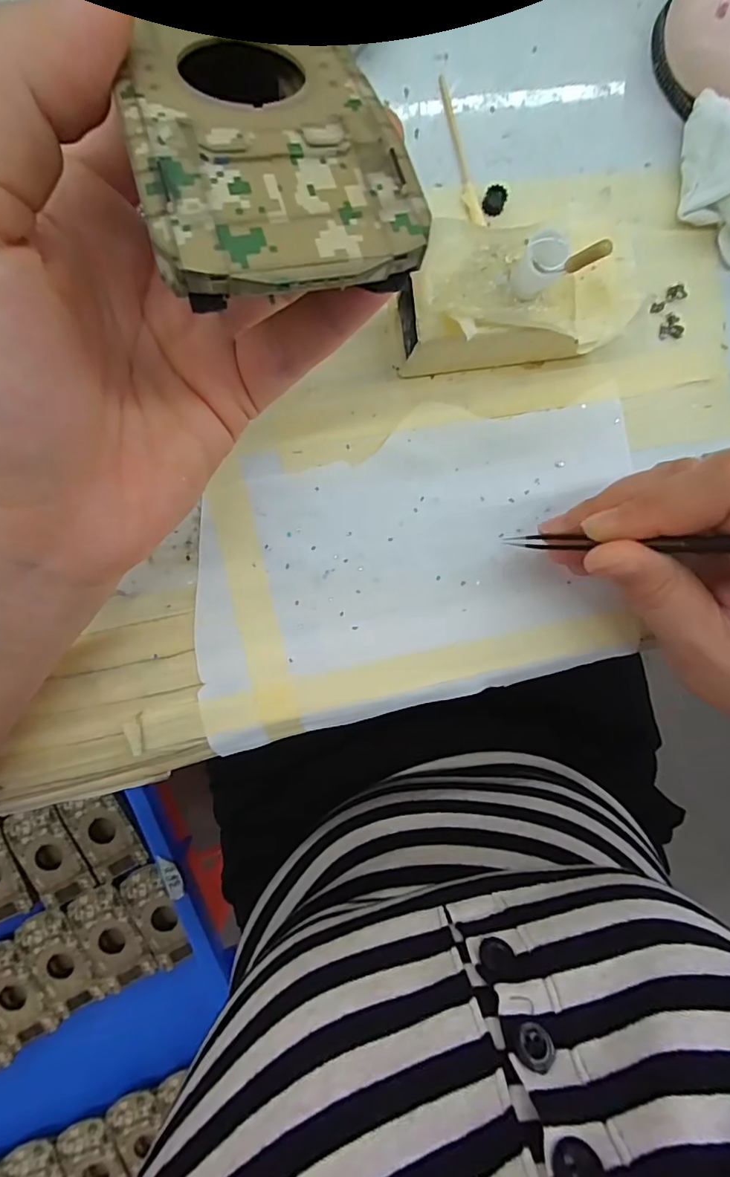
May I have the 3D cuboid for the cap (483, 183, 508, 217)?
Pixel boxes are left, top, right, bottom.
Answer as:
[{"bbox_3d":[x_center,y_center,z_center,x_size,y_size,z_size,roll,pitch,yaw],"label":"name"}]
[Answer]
[{"bbox_3d":[0.051,-0.152,0.193,0.009,0.006,0.010,34,89,-6],"label":"cap"}]

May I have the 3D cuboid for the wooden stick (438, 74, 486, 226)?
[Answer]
[{"bbox_3d":[0.037,-0.167,0.191,0.006,0.004,0.051,-18,94,-4],"label":"wooden stick"}]

